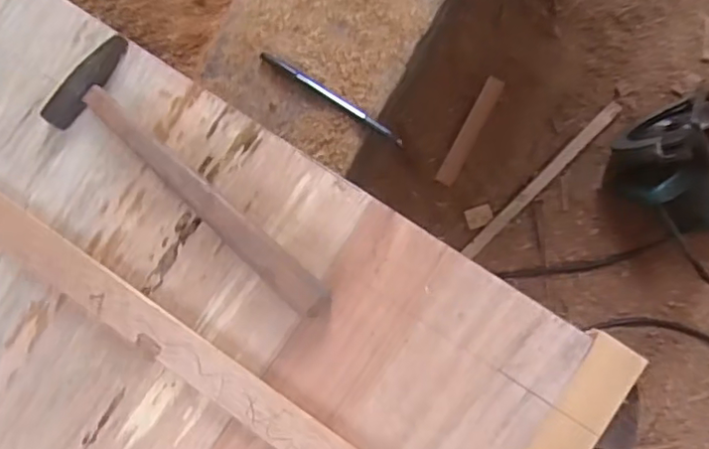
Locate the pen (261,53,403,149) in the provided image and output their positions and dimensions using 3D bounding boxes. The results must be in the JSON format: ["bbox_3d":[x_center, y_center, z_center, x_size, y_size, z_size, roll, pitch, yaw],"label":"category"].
[{"bbox_3d":[-0.020,-0.116,0.559,0.154,0.007,0.011,34,88,8],"label":"pen"}]

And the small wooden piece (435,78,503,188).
[{"bbox_3d":[0.214,-0.172,1.139,0.032,0.012,0.219,28,90,6],"label":"small wooden piece"}]

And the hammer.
[{"bbox_3d":[-0.123,-0.042,0.497,0.288,0.031,0.083,37,89,8],"label":"hammer"}]

